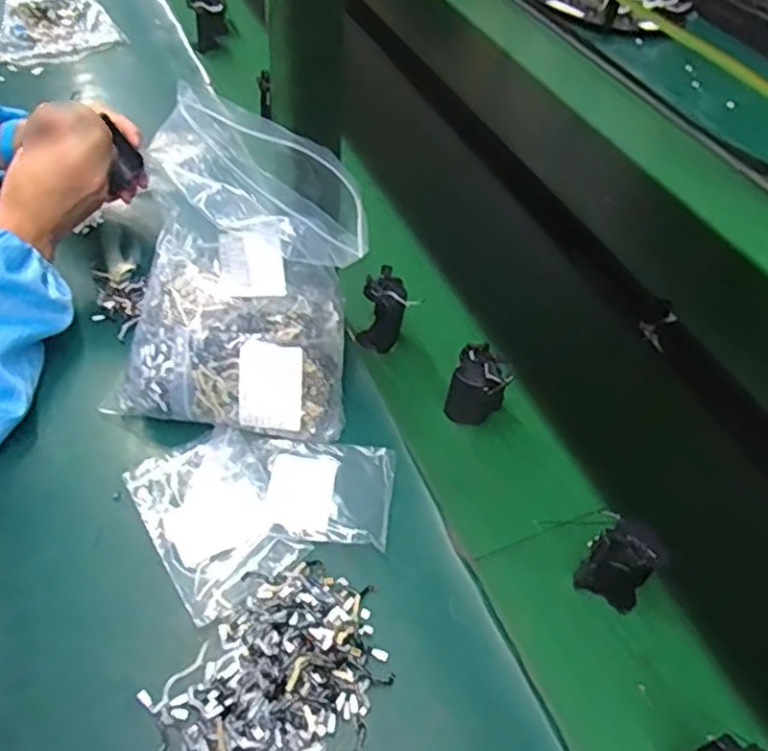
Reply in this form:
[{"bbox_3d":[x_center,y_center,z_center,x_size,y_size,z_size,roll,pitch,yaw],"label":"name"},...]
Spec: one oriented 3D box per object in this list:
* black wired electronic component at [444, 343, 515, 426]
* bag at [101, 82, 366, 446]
[{"bbox_3d":[0.084,0.010,0.593,0.047,0.071,0.042,15,46,13],"label":"black wired electronic component"},{"bbox_3d":[-0.118,-0.077,0.550,0.194,0.205,0.168,9,51,5],"label":"bag"}]

